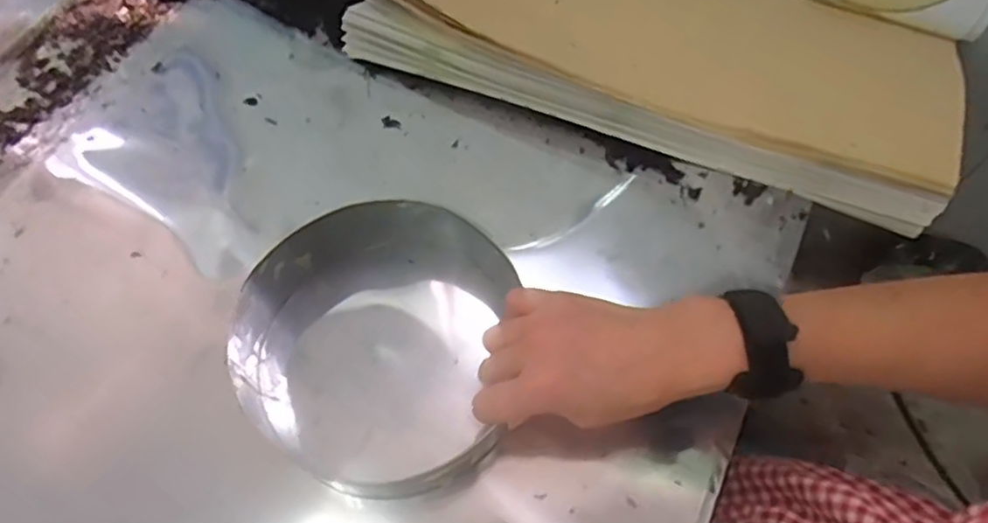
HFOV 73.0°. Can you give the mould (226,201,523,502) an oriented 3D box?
[{"bbox_3d":[-0.078,0.054,0.434,0.172,0.068,0.174,1,64,-2],"label":"mould"}]

